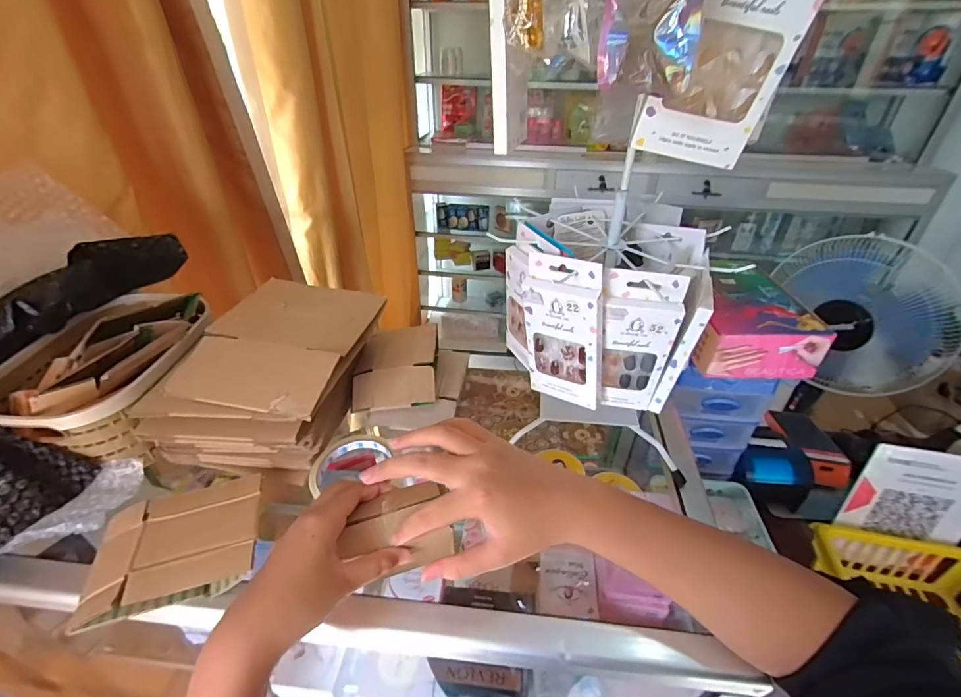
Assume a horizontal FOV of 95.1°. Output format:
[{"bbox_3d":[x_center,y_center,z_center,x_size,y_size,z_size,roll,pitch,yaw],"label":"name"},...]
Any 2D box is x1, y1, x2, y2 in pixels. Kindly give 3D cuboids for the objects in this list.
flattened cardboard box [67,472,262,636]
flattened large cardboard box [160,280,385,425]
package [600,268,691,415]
[{"bbox_3d":[-0.268,0.171,0.389,0.134,0.023,0.101,-11,49,-15],"label":"flattened cardboard box"},{"bbox_3d":[-0.217,-0.011,0.485,0.159,0.029,0.186,8,37,11],"label":"flattened large cardboard box"},{"bbox_3d":[0.134,-0.003,0.386,0.064,0.133,0.017,3,37,4],"label":"package"}]

